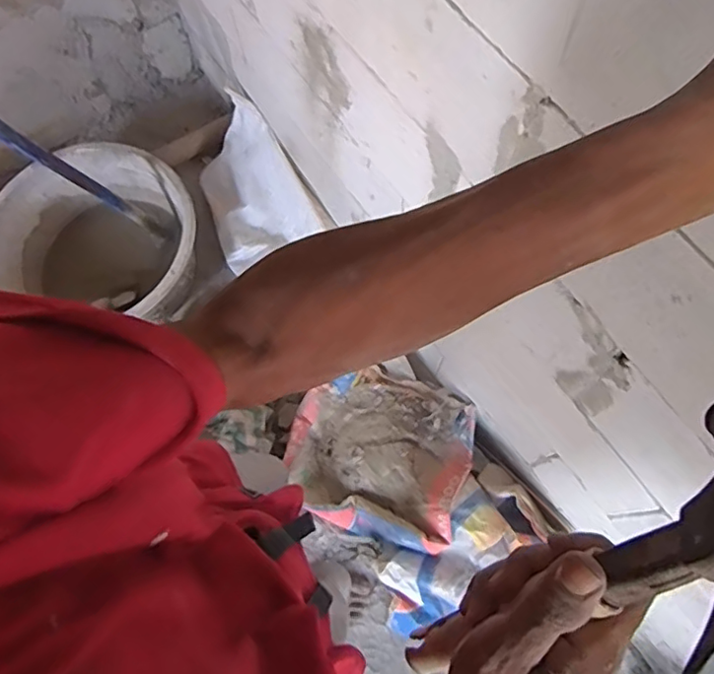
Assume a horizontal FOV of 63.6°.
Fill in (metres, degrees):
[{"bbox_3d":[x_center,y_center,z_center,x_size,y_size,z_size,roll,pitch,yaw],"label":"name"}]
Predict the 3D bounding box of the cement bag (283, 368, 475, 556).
[{"bbox_3d":[0.040,0.259,1.313,0.397,0.122,0.355,14,73,7],"label":"cement bag"}]

